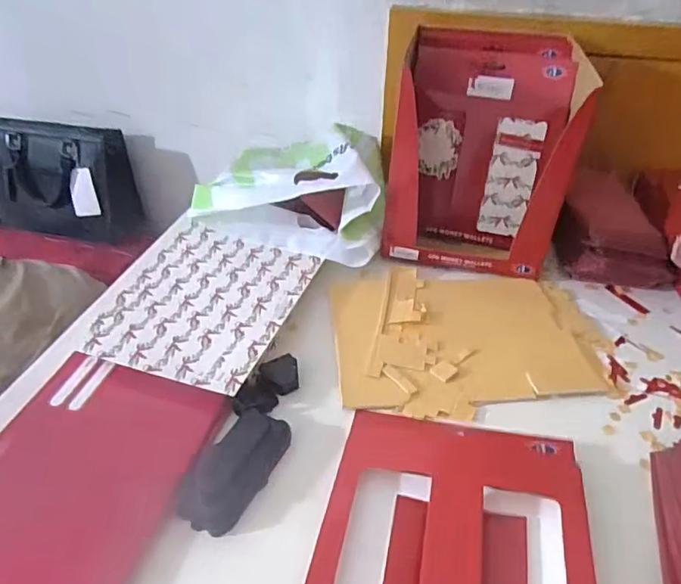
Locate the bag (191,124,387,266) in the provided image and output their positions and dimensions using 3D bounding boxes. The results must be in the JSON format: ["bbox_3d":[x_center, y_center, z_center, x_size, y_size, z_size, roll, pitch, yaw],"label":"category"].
[{"bbox_3d":[-0.048,-0.161,0.742,0.238,0.091,0.250,11,37,13],"label":"bag"}]

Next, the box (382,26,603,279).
[{"bbox_3d":[0.178,-0.187,0.686,0.196,0.232,0.219,8,37,10],"label":"box"}]

